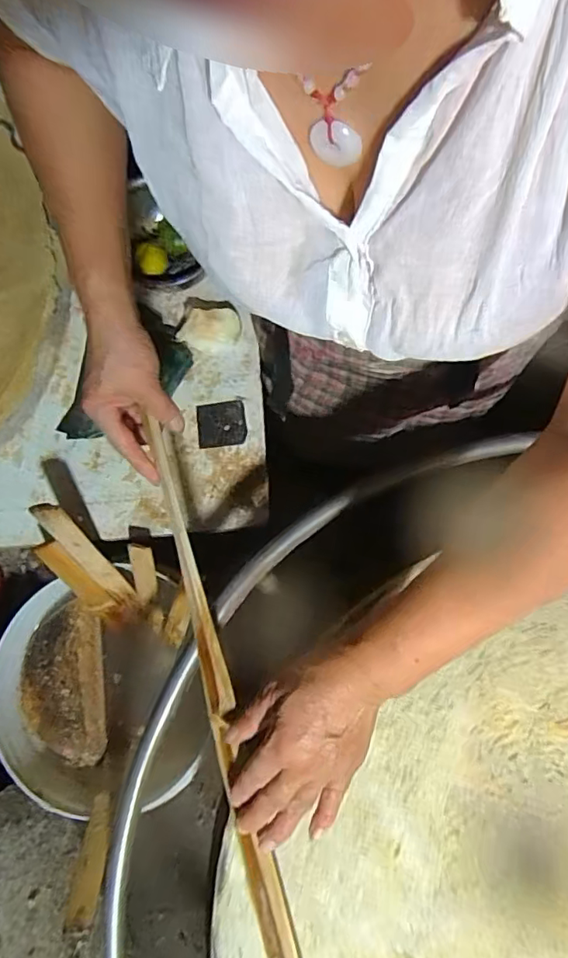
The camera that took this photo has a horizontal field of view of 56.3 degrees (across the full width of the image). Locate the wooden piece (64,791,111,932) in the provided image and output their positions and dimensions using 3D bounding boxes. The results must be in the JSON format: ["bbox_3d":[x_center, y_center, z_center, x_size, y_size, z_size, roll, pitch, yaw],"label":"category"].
[{"bbox_3d":[-0.199,0.391,0.554,0.027,0.126,0.012,-9,117,-3],"label":"wooden piece"}]

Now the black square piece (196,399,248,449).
[{"bbox_3d":[-0.082,-0.072,0.691,0.062,0.005,0.058,-5,79,1],"label":"black square piece"}]

